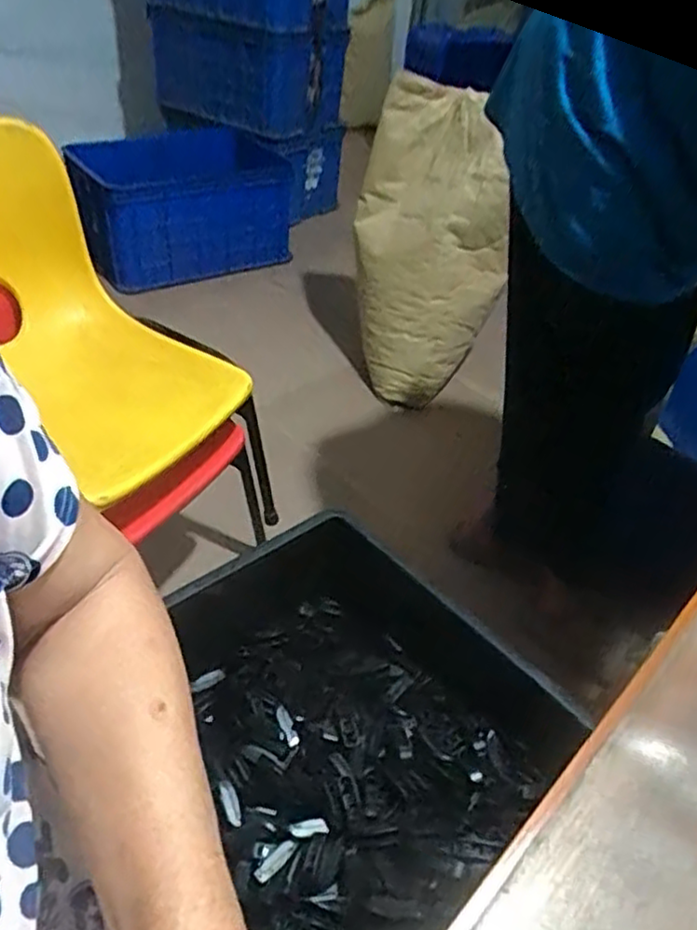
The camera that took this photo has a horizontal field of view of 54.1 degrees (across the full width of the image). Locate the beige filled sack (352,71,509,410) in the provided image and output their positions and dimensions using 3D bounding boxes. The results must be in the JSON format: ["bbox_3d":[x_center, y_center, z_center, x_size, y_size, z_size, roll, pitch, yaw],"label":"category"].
[{"bbox_3d":[0.179,-0.480,1.505,0.349,0.604,0.252,11,40,5],"label":"beige filled sack"}]

